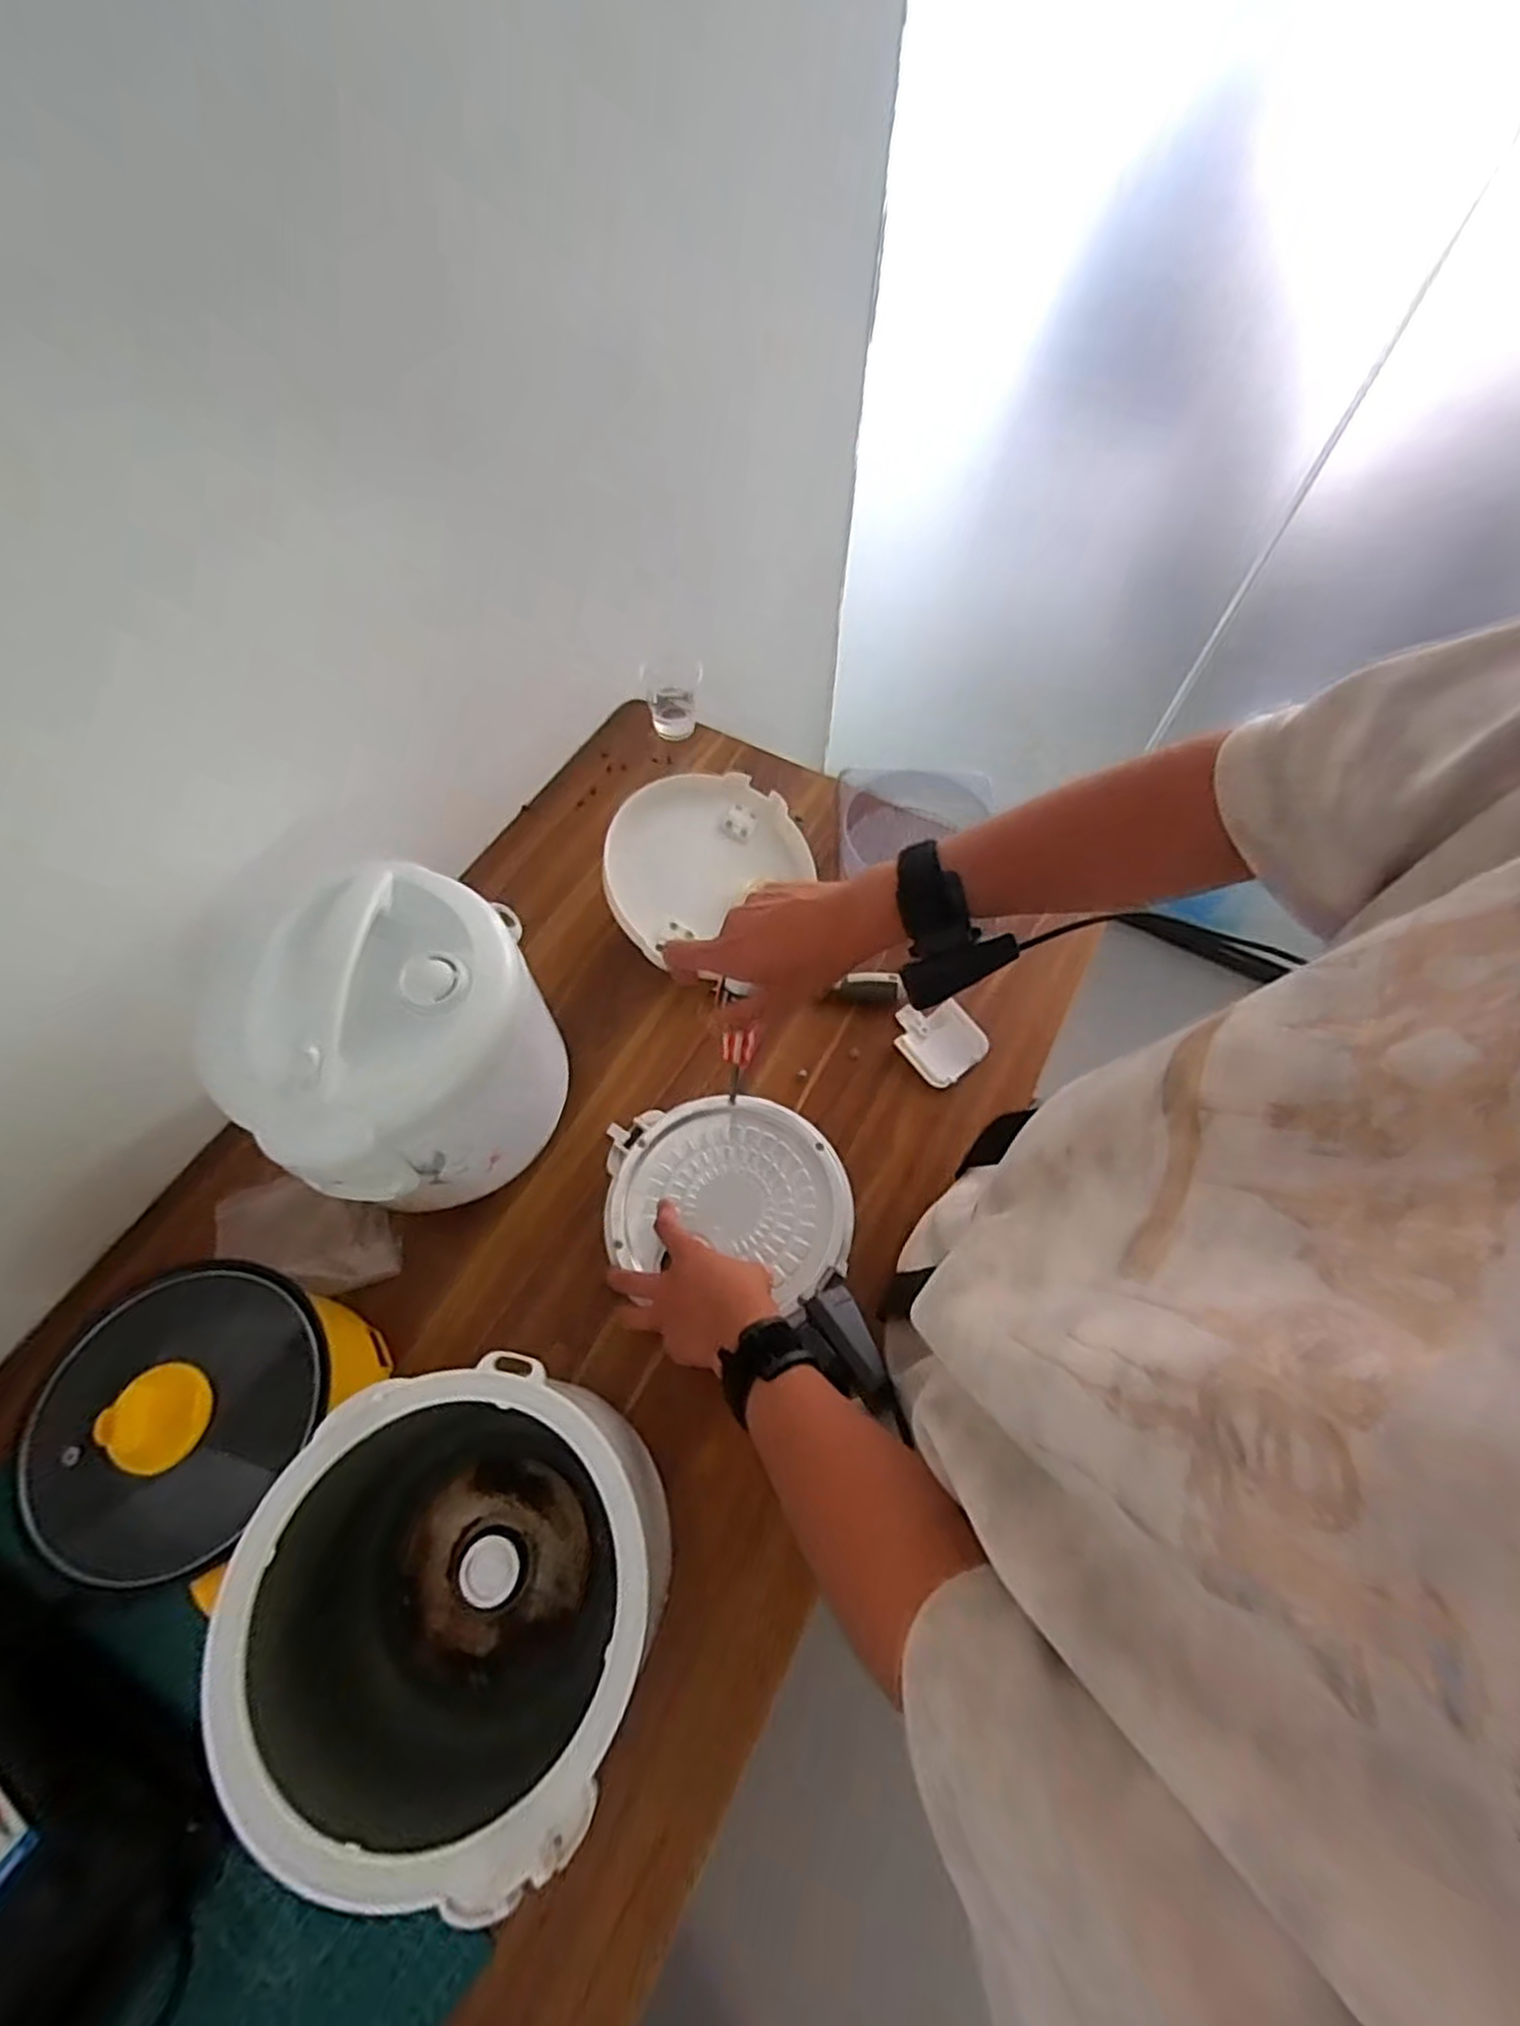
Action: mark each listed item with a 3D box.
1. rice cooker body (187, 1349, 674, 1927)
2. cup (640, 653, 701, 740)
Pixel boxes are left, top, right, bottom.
[{"bbox_3d":[-0.161,0.326,0.447,0.199,0.174,0.204,6,62,2],"label":"rice cooker body"},{"bbox_3d":[-0.101,-0.370,0.897,0.066,0.067,0.064,0,62,-1],"label":"cup"}]

